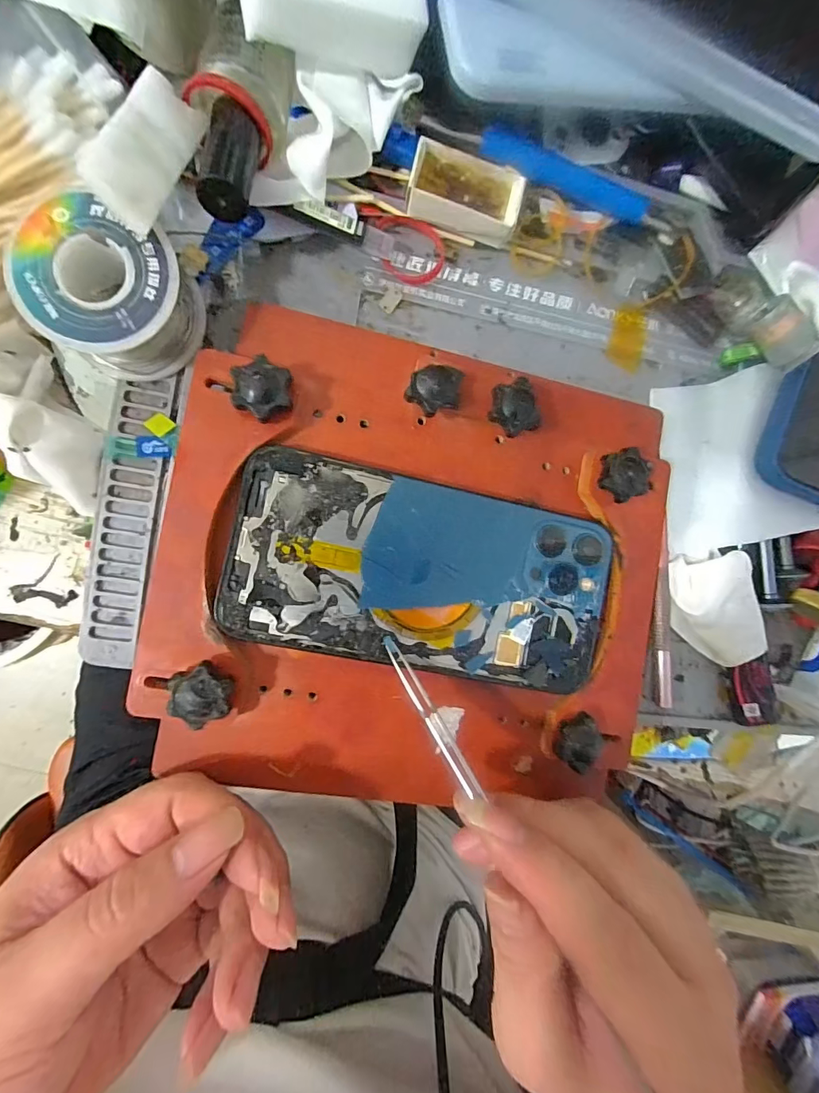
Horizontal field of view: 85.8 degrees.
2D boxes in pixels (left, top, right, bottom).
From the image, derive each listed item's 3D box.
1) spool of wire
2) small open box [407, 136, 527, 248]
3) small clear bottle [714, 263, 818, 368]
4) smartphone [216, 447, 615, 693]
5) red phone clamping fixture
[{"bbox_3d":[-0.110,-0.092,0.164,0.050,0.031,0.047,0,90,-7],"label":"spool of wire"},{"bbox_3d":[0.024,-0.151,0.191,0.048,0.016,0.025,15,89,-7],"label":"small open box"},{"bbox_3d":[0.164,-0.111,0.207,0.021,0.025,0.055,-10,64,-7],"label":"small clear bottle"},{"bbox_3d":[0.008,0.012,0.186,0.160,0.009,0.077,11,89,-7],"label":"smartphone"},{"bbox_3d":[0.008,0.010,0.187,0.207,0.035,0.190,0,90,-7],"label":"red phone clamping fixture"}]

